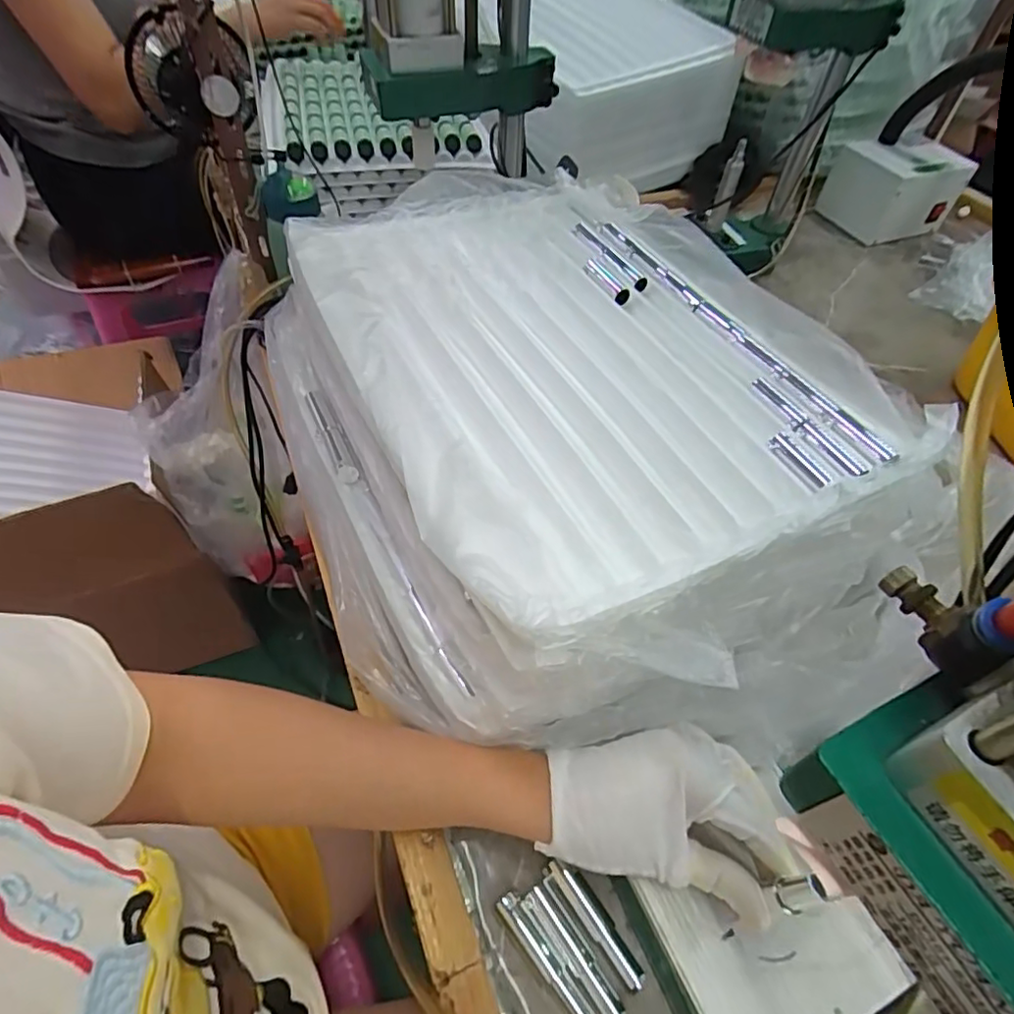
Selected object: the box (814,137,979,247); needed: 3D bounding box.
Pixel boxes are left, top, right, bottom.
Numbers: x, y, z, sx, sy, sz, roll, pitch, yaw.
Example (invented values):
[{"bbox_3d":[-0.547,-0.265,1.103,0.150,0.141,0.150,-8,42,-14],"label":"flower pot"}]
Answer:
[{"bbox_3d":[0.596,-0.495,0.909,0.152,0.109,0.129,-13,54,-14],"label":"box"}]

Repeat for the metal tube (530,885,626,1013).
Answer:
[{"bbox_3d":[0.041,0.261,0.339,0.012,0.013,0.078,-30,59,-25],"label":"metal tube"}]

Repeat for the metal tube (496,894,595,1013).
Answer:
[{"bbox_3d":[0.023,0.263,0.336,0.013,0.014,0.080,-31,60,-25],"label":"metal tube"}]

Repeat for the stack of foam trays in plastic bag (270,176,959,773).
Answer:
[{"bbox_3d":[0.039,-0.085,0.454,0.391,0.140,0.474,-15,54,-15],"label":"stack of foam trays in plastic bag"}]

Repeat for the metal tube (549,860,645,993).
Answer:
[{"bbox_3d":[0.054,0.251,0.352,0.016,0.010,0.076,-29,59,-24],"label":"metal tube"}]

